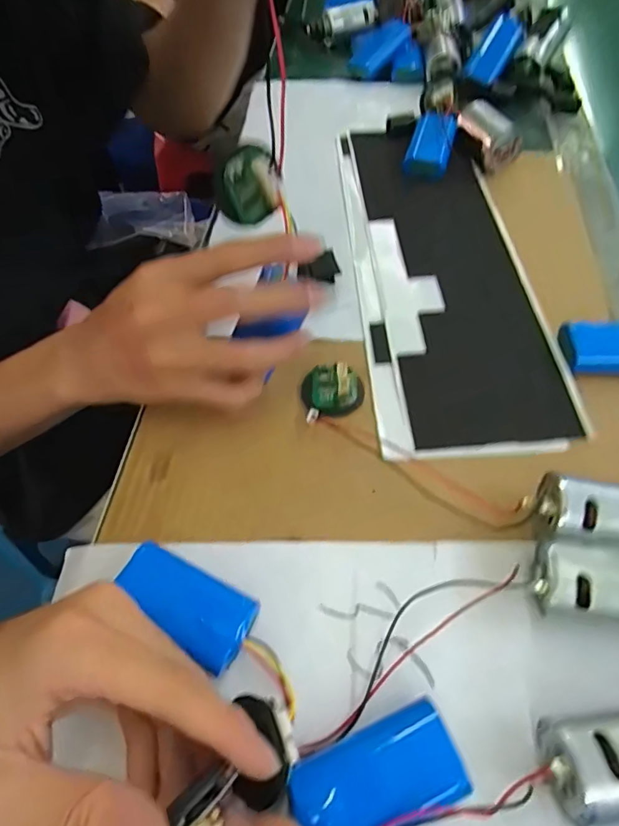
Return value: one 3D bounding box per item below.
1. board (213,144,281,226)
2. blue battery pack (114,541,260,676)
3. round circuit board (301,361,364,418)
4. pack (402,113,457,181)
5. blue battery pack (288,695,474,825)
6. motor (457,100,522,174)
[{"bbox_3d":[-0.030,-0.108,0.237,0.030,0.034,0.010,-14,58,-8],"label":"board"},{"bbox_3d":[-0.058,0.091,0.233,0.067,0.018,0.033,26,61,17],"label":"blue battery pack"},{"bbox_3d":[0.014,-0.016,0.300,0.036,0.010,0.033,-1,57,1],"label":"round circuit board"},{"bbox_3d":[0.107,-0.235,0.433,0.034,0.021,0.078,15,58,11],"label":"pack"},{"bbox_3d":[0.027,0.145,0.193,0.065,0.020,0.035,-21,59,-12],"label":"blue battery pack"},{"bbox_3d":[0.154,-0.243,0.424,0.032,0.030,0.063,-18,58,-10],"label":"motor"}]

